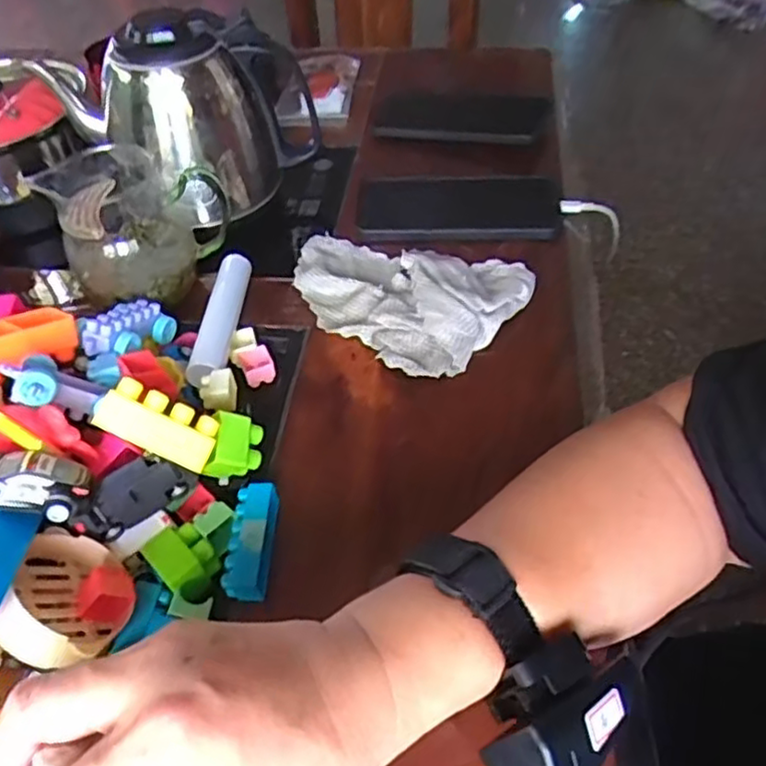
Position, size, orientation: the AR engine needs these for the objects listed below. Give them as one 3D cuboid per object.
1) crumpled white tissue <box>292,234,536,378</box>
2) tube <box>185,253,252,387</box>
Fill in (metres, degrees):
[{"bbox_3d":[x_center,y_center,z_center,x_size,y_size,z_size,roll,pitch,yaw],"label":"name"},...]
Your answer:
[{"bbox_3d":[0.007,-0.073,0.489,0.174,0.029,0.119,30,57,25],"label":"crumpled white tissue"},{"bbox_3d":[-0.118,-0.047,0.476,0.026,0.026,0.105,4,49,6],"label":"tube"}]

